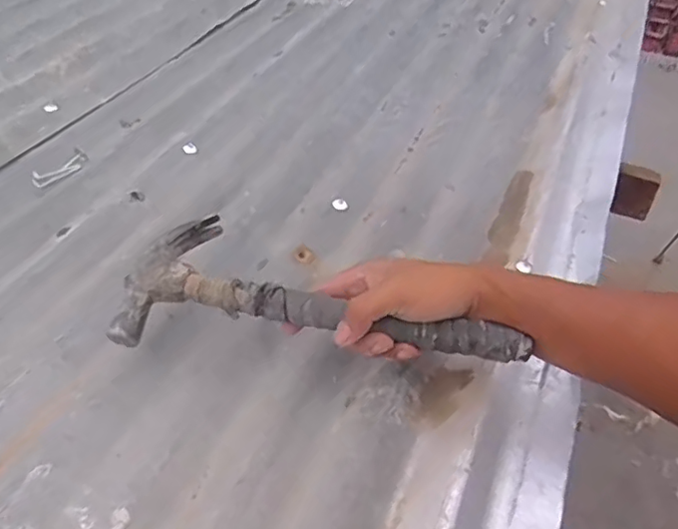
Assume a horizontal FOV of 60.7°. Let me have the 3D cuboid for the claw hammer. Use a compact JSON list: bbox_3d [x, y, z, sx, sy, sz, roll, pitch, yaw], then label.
[{"bbox_3d":[-0.014,0.036,0.471,0.322,0.024,0.122,11,55,9],"label":"claw hammer"}]

